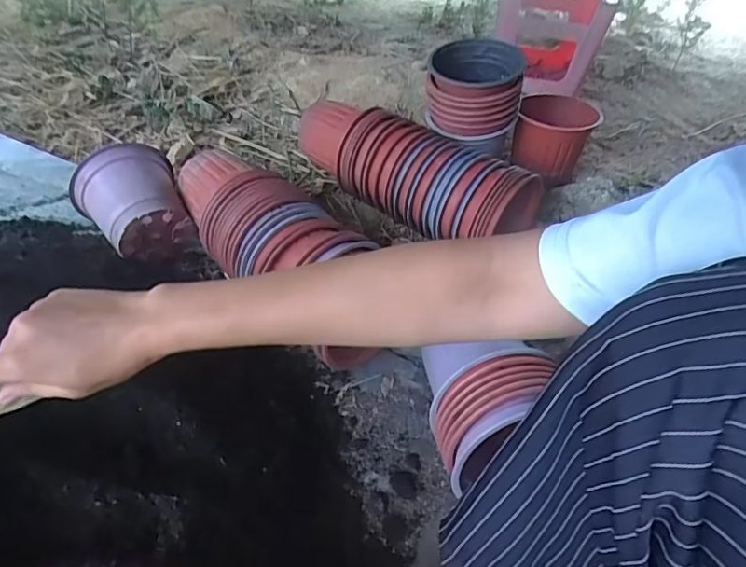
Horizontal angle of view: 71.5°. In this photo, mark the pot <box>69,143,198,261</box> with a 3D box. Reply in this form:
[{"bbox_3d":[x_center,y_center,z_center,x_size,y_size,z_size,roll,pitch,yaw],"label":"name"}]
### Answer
[{"bbox_3d":[-0.403,-0.137,0.876,0.158,0.147,0.169,-20,49,-25],"label":"pot"}]

